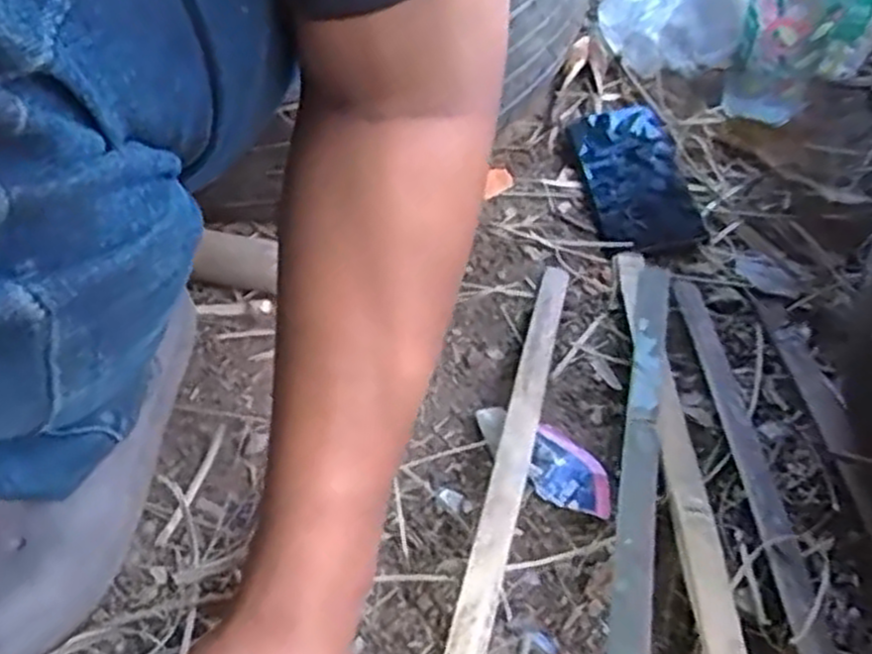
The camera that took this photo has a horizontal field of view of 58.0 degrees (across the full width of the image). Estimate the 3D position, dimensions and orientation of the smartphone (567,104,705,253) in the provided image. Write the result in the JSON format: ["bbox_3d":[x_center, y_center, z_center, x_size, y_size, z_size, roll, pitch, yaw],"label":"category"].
[{"bbox_3d":[0.158,-0.126,0.630,0.082,0.013,0.179,-4,47,-4],"label":"smartphone"}]

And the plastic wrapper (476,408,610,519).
[{"bbox_3d":[0.065,0.076,0.461,0.042,0.013,0.092,-35,56,-28],"label":"plastic wrapper"}]

